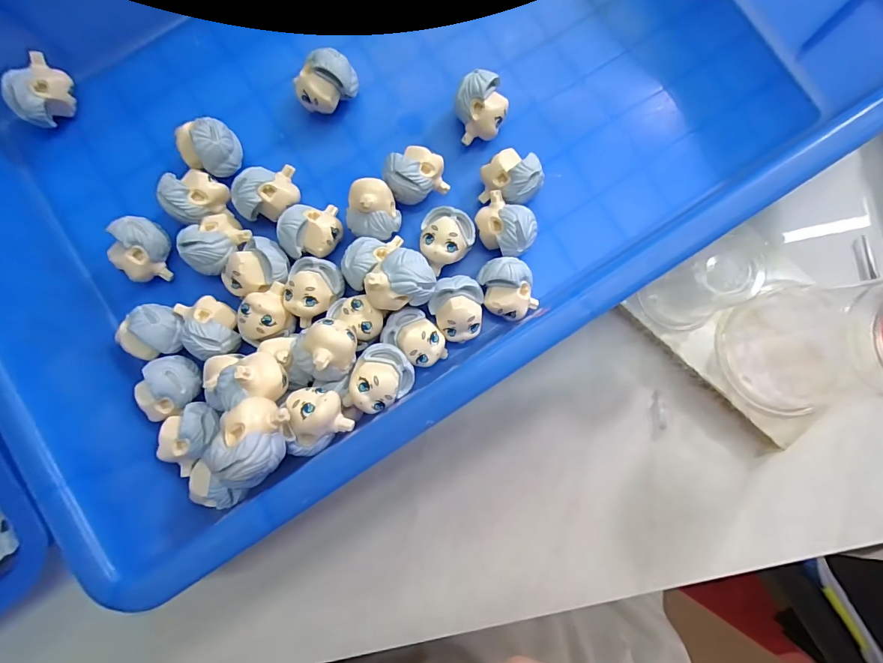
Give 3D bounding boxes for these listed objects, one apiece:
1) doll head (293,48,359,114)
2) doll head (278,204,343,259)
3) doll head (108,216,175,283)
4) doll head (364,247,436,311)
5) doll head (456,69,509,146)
[{"bbox_3d":[-0.053,-0.113,0.198,0.027,0.024,0.020,-29,85,-2],"label":"doll head"},{"bbox_3d":[-0.058,-0.045,0.190,0.025,0.017,0.023,-12,85,0],"label":"doll head"},{"bbox_3d":[-0.135,-0.036,0.189,0.020,0.016,0.027,4,91,-1],"label":"doll head"},{"bbox_3d":[-0.017,-0.021,0.176,0.027,0.023,0.023,-13,85,0],"label":"doll head"},{"bbox_3d":[0.018,-0.102,0.199,0.023,0.027,0.025,0,85,1],"label":"doll head"}]

